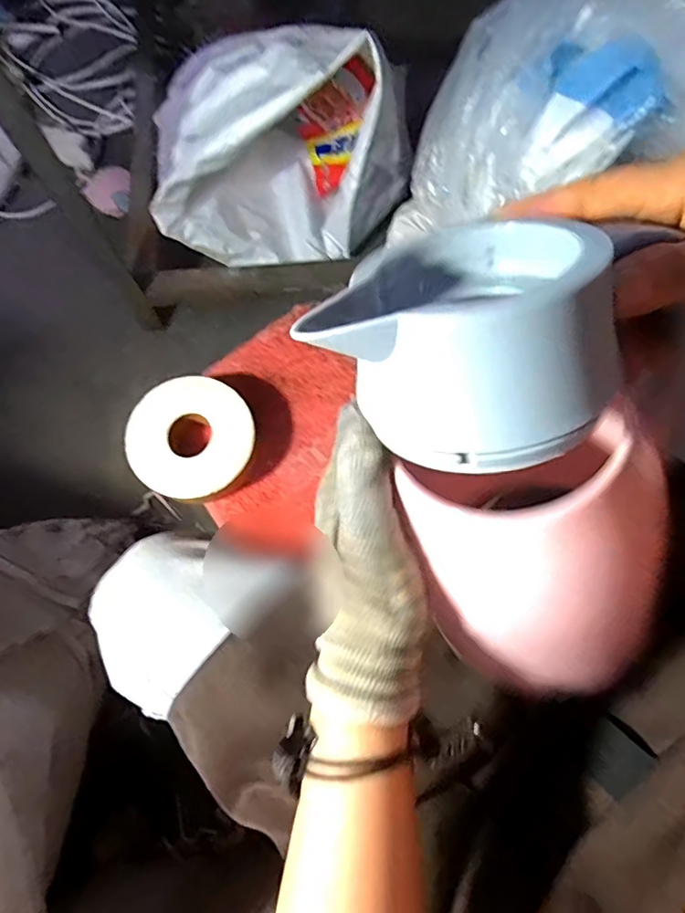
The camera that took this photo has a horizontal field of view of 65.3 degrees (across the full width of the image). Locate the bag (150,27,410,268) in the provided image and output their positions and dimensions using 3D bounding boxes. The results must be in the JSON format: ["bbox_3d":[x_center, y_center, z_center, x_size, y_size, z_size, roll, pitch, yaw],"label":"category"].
[{"bbox_3d":[-0.095,-0.462,0.808,0.352,0.308,0.251,-3,75,-1],"label":"bag"}]

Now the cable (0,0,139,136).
[{"bbox_3d":[-0.527,-0.807,1.064,0.261,0.038,0.415,-37,79,-9],"label":"cable"}]

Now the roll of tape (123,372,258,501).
[{"bbox_3d":[-0.121,-0.013,0.437,0.096,0.036,0.097,0,75,-1],"label":"roll of tape"}]

